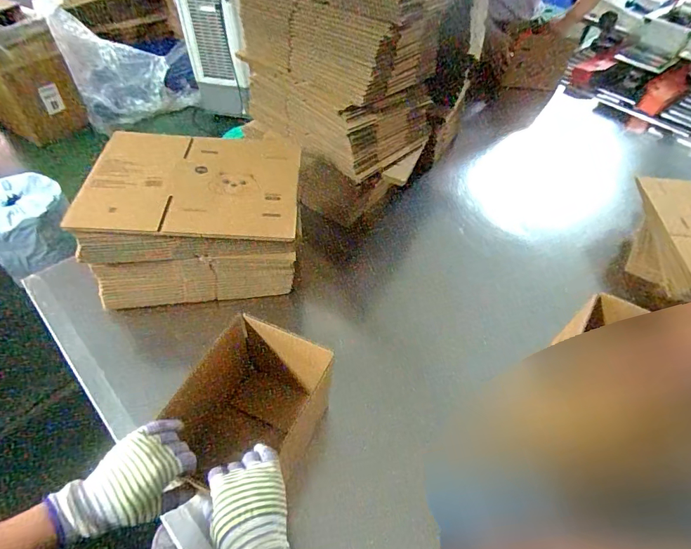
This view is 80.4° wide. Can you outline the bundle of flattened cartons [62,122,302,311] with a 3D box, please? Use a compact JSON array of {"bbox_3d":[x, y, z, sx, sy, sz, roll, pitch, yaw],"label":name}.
[{"bbox_3d":[-0.302,-0.118,0.884,0.384,0.256,0.318,1,50,-4],"label":"bundle of flattened cartons"}]

